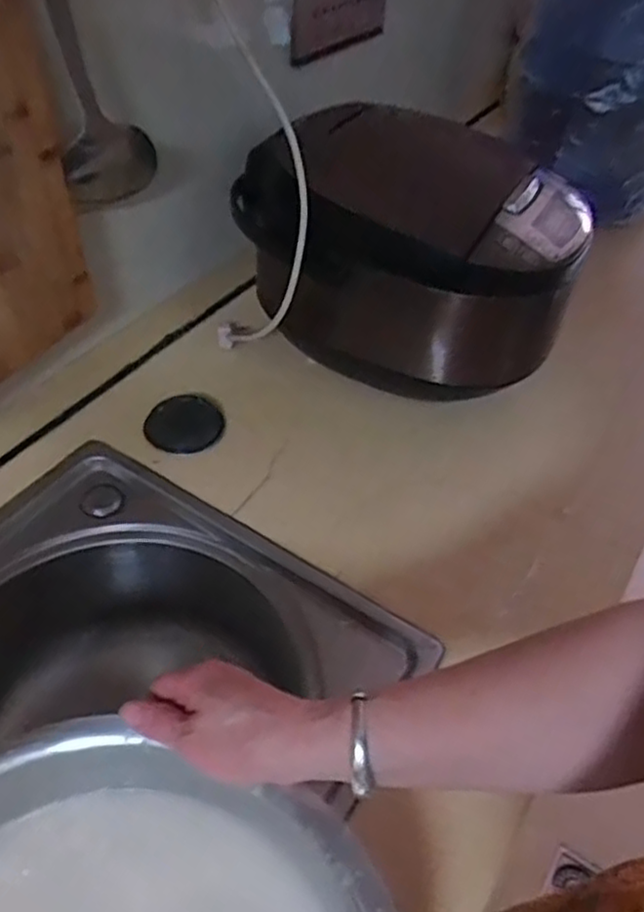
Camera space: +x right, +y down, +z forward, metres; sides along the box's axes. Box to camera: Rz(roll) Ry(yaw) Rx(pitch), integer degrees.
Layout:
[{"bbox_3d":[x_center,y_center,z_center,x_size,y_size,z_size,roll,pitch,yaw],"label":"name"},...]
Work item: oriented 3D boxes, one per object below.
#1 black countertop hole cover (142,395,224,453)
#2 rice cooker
[{"bbox_3d":[-0.143,-0.033,0.763,0.072,0.022,0.073,17,48,10],"label":"black countertop hole cover"},{"bbox_3d":[0.089,-0.220,0.789,0.349,0.198,0.238,27,50,18],"label":"rice cooker"}]

